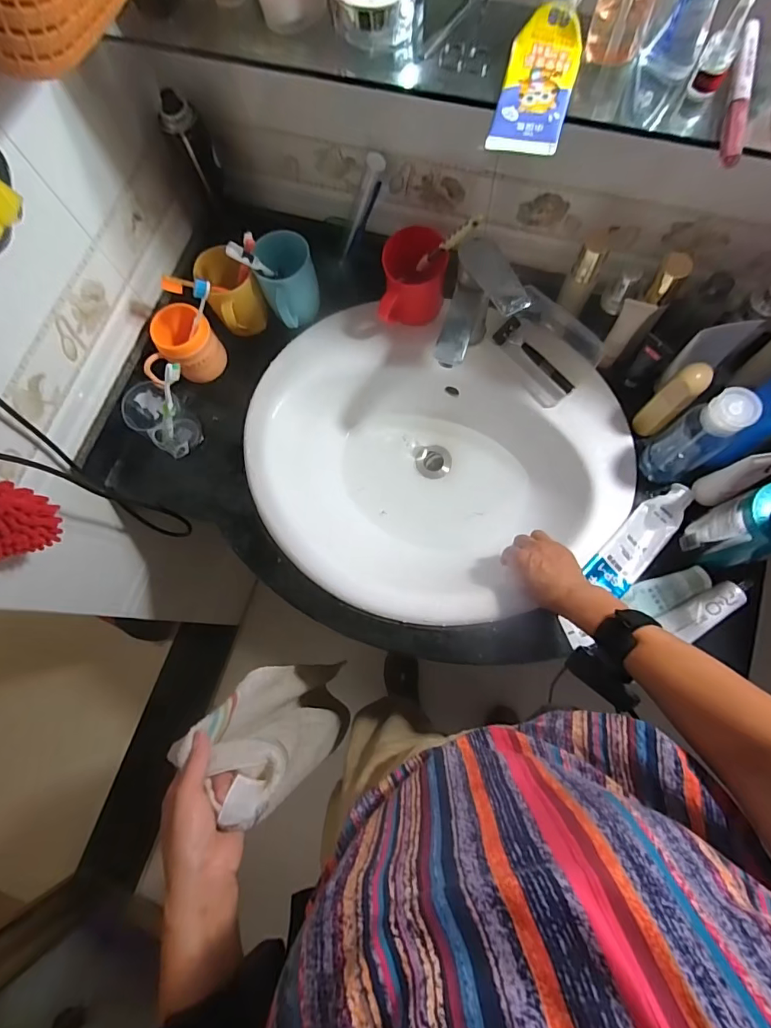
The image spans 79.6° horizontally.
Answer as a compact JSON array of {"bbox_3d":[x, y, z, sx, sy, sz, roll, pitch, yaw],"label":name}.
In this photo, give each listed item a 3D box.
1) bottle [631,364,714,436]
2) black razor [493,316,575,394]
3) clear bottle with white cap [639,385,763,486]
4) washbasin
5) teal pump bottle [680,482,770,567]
[{"bbox_3d":[0.352,-0.139,0.577,0.037,0.118,0.035,-39,78,-8],"label":"bottle"},{"bbox_3d":[0.206,-0.217,0.658,0.042,0.030,0.142,-30,76,-6],"label":"black razor"},{"bbox_3d":[0.365,-0.088,0.543,0.039,0.157,0.053,-20,75,-3],"label":"clear bottle with white cap"},{"bbox_3d":[0.056,-0.049,0.707,0.509,0.166,0.404,22,77,7],"label":"washbasin"},{"bbox_3d":[0.395,0.011,0.484,0.051,0.207,0.070,-20,75,-3],"label":"teal pump bottle"}]

